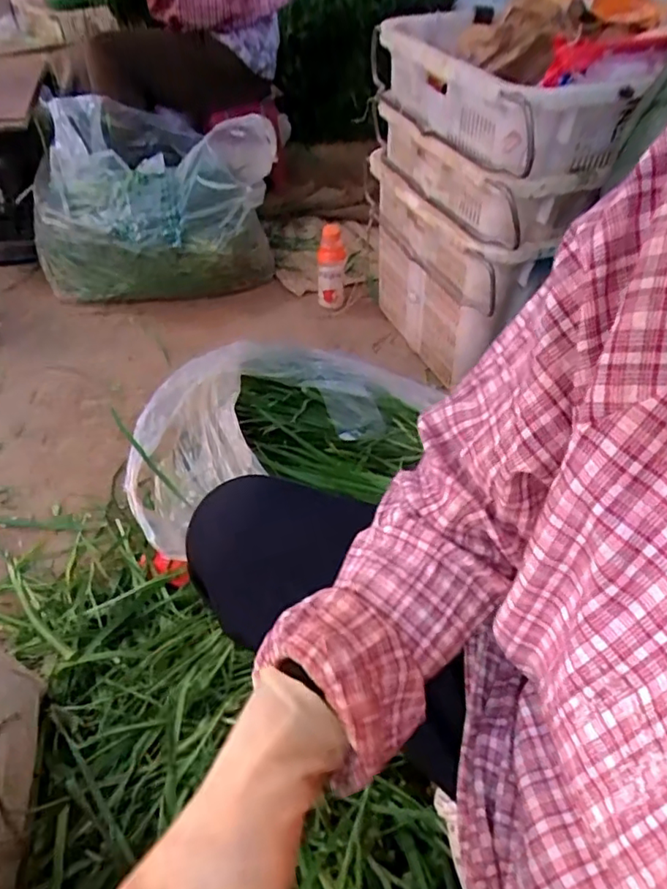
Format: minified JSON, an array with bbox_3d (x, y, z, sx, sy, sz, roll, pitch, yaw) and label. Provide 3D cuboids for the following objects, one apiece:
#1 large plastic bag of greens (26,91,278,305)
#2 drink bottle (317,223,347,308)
[{"bbox_3d":[-0.434,-0.631,1.446,0.555,0.336,0.504,0,46,-2],"label":"large plastic bag of greens"},{"bbox_3d":[-0.005,-0.424,1.366,0.067,0.189,0.064,2,46,1],"label":"drink bottle"}]

